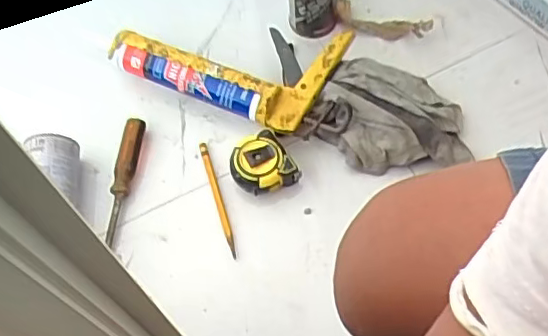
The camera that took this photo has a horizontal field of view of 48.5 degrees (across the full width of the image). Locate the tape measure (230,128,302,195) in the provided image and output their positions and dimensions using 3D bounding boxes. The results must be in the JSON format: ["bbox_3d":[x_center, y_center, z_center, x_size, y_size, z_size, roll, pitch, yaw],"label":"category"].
[{"bbox_3d":[-0.016,-0.002,0.736,0.070,0.048,0.075,-33,67,-13],"label":"tape measure"}]

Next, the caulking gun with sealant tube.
[{"bbox_3d":[-0.063,-0.142,0.783,0.283,0.081,0.123,22,66,13],"label":"caulking gun with sealant tube"}]

